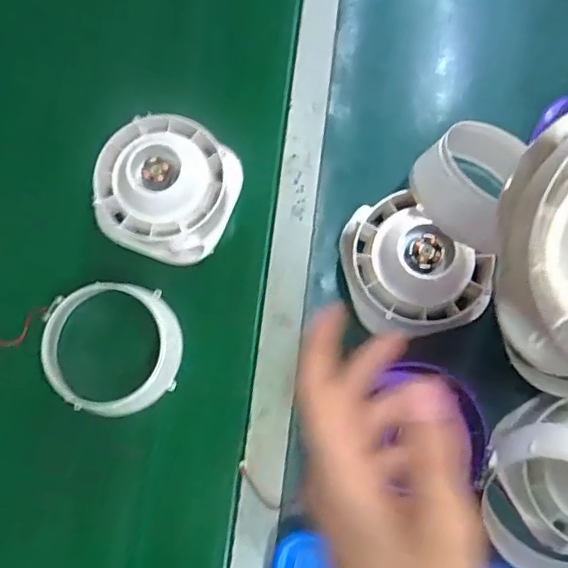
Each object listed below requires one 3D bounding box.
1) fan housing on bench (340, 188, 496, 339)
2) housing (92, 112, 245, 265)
[{"bbox_3d":[0.127,-0.020,0.549,0.125,0.065,0.131,0,79,1],"label":"fan housing on bench"},{"bbox_3d":[-0.120,-0.100,0.580,0.131,0.062,0.135,19,80,5],"label":"housing"}]

